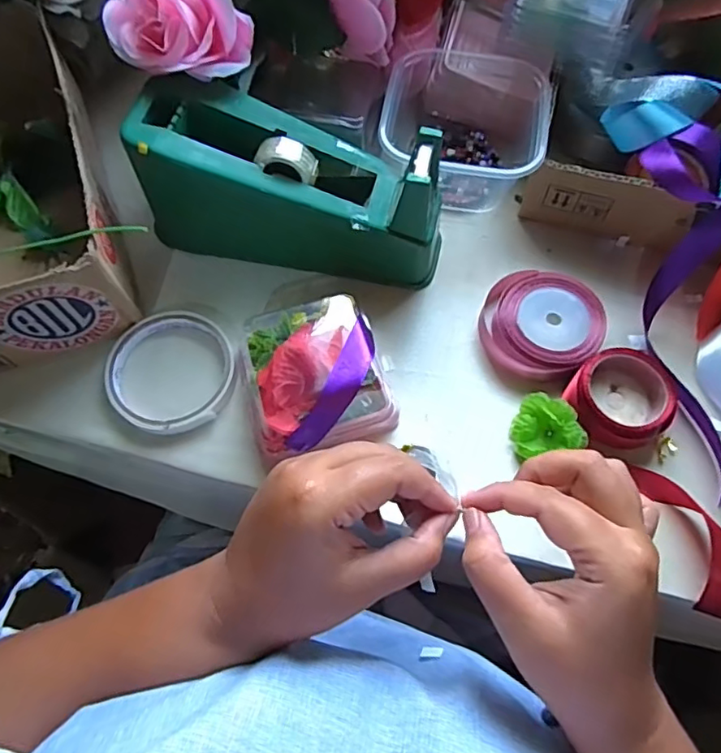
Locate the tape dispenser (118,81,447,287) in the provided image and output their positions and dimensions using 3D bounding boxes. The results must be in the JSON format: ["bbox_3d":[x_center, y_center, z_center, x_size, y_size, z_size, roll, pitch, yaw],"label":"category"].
[{"bbox_3d":[-0.044,-0.129,0.390,0.203,0.092,0.087,15,68,7],"label":"tape dispenser"}]

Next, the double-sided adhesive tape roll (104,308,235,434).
[{"bbox_3d":[-0.130,-0.005,0.388,0.086,0.014,0.086,0,67,1],"label":"double-sided adhesive tape roll"}]

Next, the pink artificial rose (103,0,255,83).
[{"bbox_3d":[-0.119,-0.228,0.360,0.081,0.049,0.081,-26,69,-10],"label":"pink artificial rose"}]

